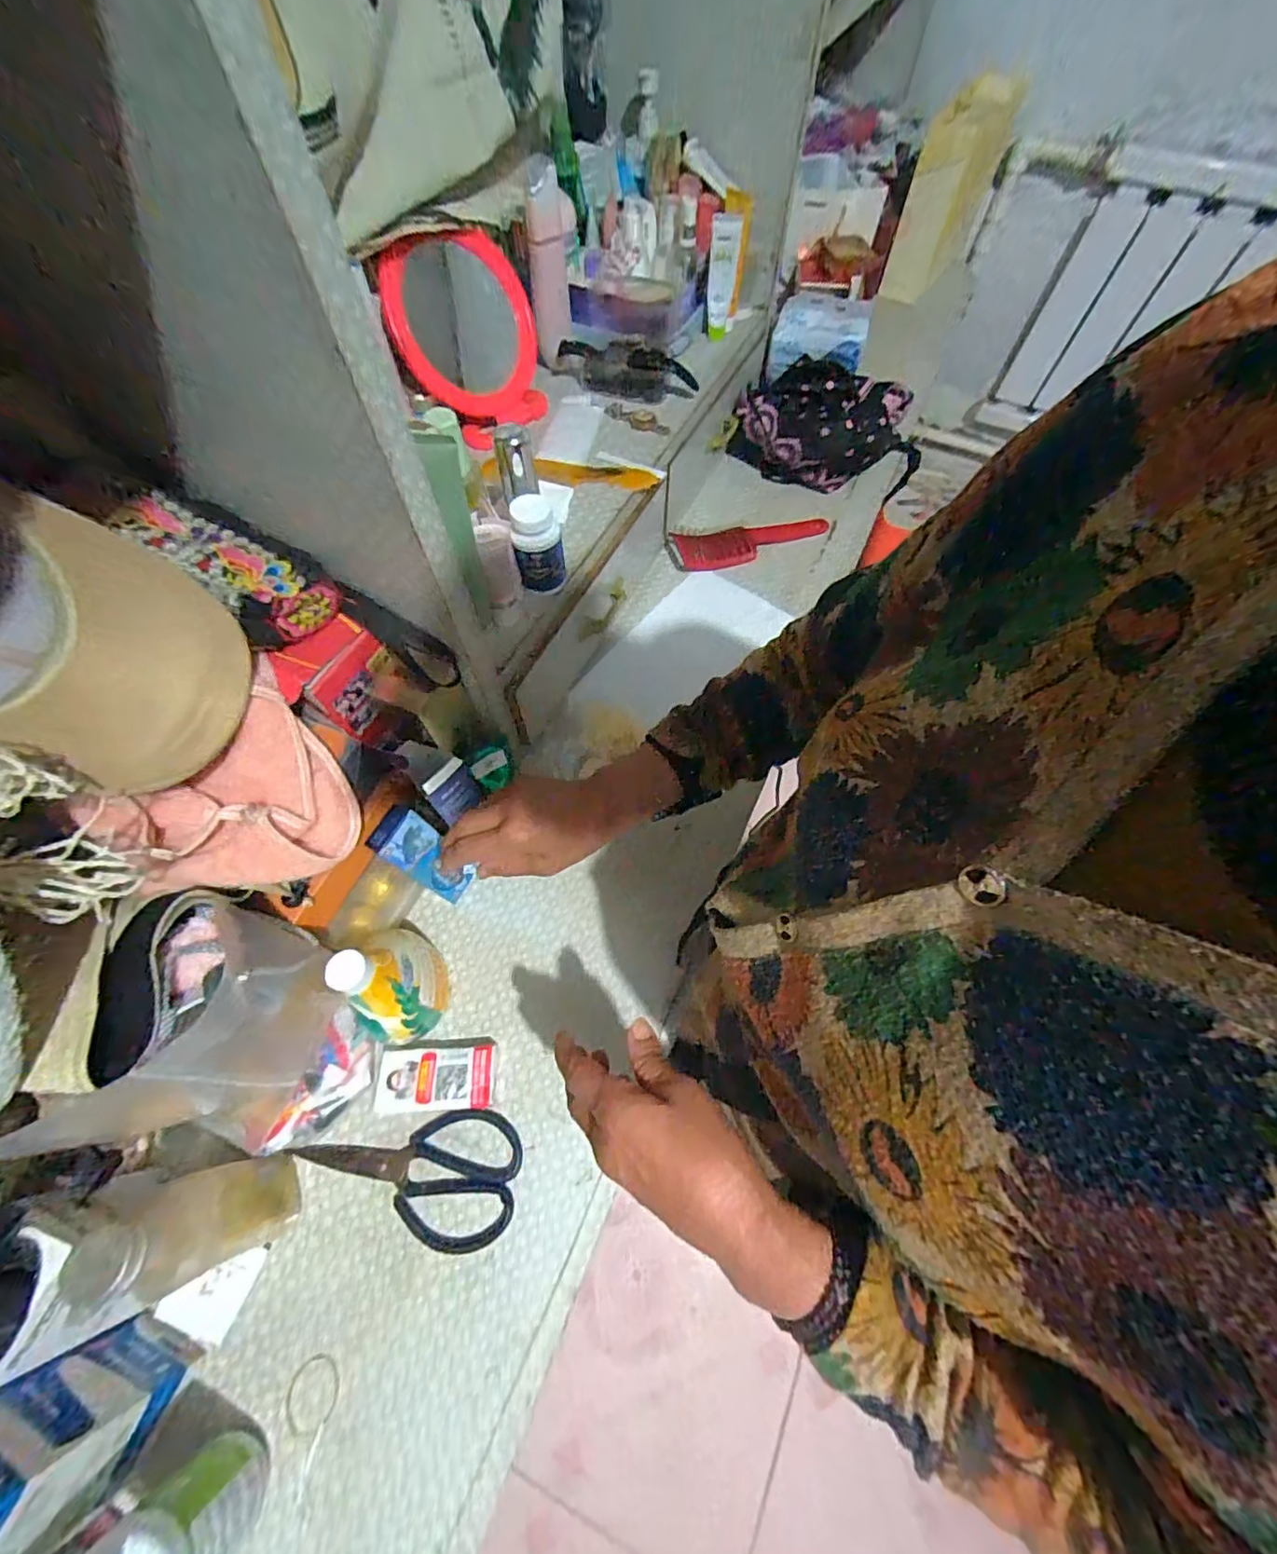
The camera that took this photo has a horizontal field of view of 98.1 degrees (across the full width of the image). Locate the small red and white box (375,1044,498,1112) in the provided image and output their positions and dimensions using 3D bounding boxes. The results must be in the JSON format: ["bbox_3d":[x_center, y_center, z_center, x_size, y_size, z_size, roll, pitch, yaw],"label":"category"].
[{"bbox_3d":[-0.185,0.277,0.509,0.102,0.030,0.050,-2,64,-2],"label":"small red and white box"}]

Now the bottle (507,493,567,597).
[{"bbox_3d":[-0.097,-0.228,0.547,0.047,0.086,0.053,-7,64,-5],"label":"bottle"}]

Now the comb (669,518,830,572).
[{"bbox_3d":[0.179,-0.361,0.845,0.251,0.021,0.066,-14,65,-8],"label":"comb"}]

